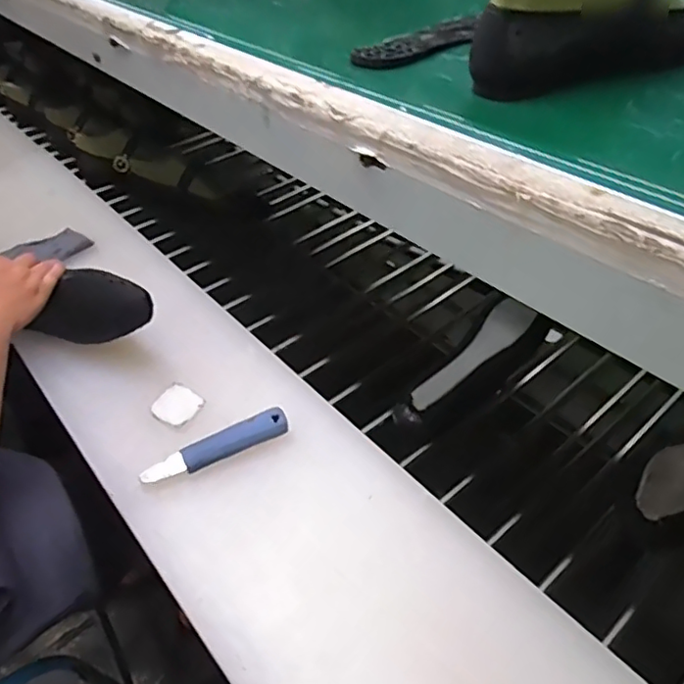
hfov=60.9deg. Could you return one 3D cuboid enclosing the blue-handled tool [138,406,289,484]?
[{"bbox_3d":[-0.132,0.111,0.612,0.156,0.026,0.026,-21,45,-18],"label":"blue-handled tool"}]

